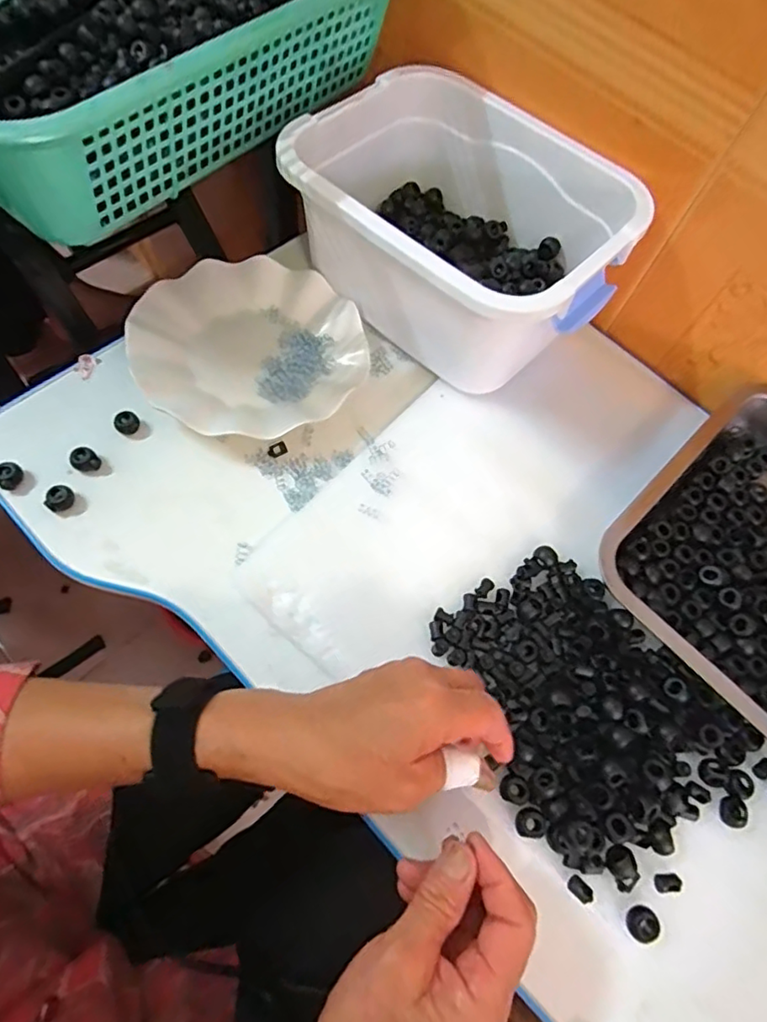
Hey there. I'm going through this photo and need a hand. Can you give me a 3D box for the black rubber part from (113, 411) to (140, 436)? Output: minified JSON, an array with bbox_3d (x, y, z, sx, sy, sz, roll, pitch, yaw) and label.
[{"bbox_3d":[-0.197,-0.067,0.441,0.017,0.014,0.015,-15,65,-11],"label":"black rubber part"}]

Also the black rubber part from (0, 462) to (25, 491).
[{"bbox_3d":[-0.268,-0.025,0.410,0.015,0.015,0.018,38,67,15],"label":"black rubber part"}]

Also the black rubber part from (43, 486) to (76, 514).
[{"bbox_3d":[-0.230,-0.008,0.408,0.014,0.015,0.019,38,67,15],"label":"black rubber part"}]

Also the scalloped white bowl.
[{"bbox_3d":[-0.109,-0.135,0.475,0.179,0.034,0.178,2,63,-3],"label":"scalloped white bowl"}]

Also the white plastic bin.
[{"bbox_3d":[0.061,-0.222,0.478,0.249,0.127,0.192,40,68,11],"label":"white plastic bin"}]

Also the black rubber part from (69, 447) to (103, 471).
[{"bbox_3d":[-0.220,-0.036,0.423,0.018,0.015,0.016,-40,72,-21],"label":"black rubber part"}]

